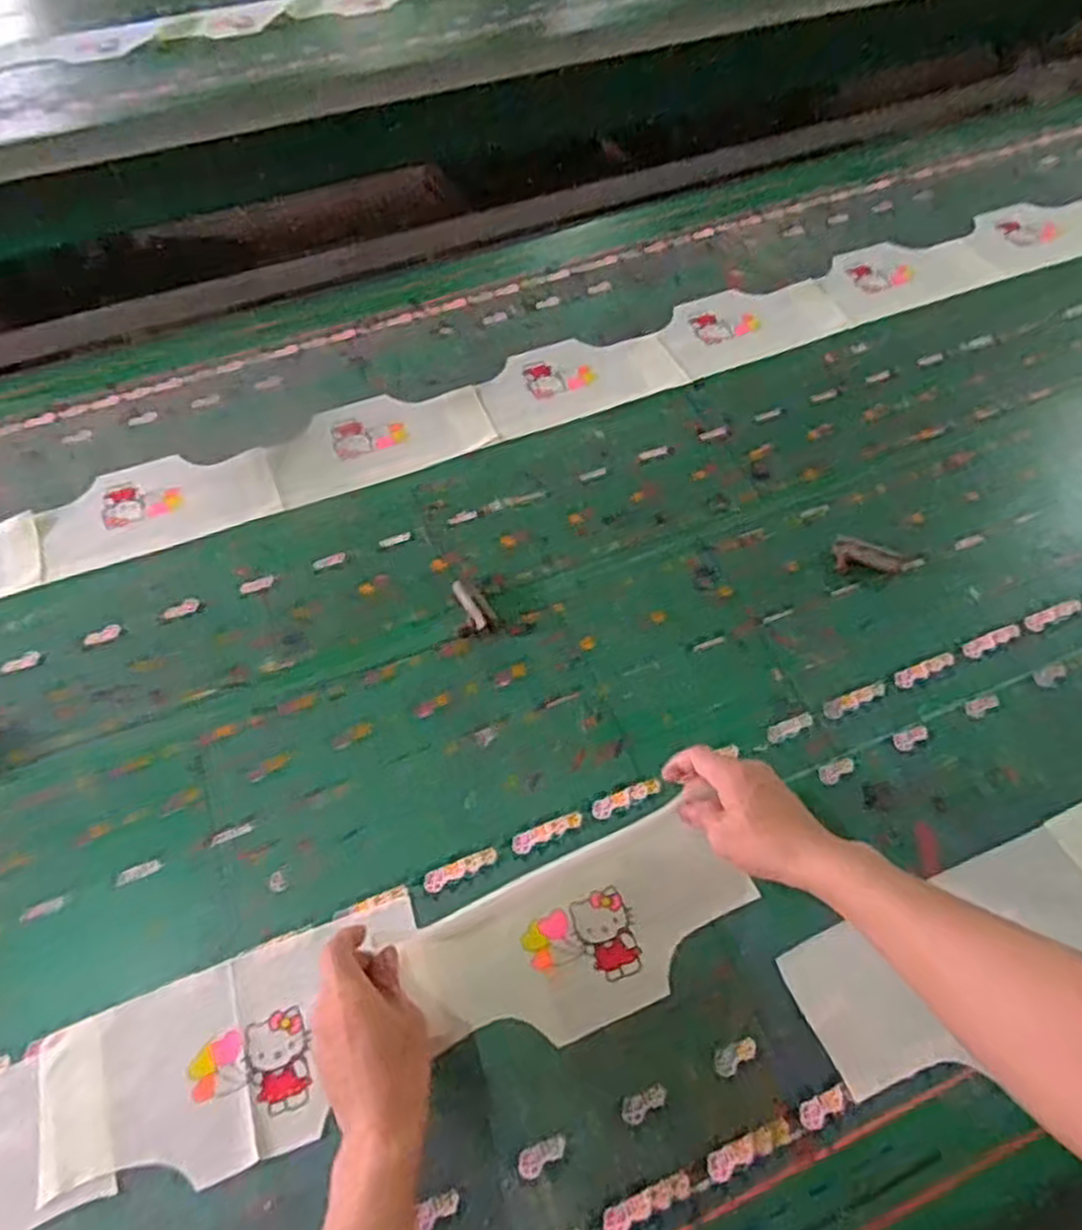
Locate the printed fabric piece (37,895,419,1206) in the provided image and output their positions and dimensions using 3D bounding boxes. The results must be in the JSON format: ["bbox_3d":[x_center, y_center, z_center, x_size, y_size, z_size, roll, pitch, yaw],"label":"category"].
[{"bbox_3d":[-0.216,0.317,0.565,0.276,0.007,0.134,-19,60,-10],"label":"printed fabric piece"}]

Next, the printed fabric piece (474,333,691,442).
[{"bbox_3d":[0.044,-0.293,0.962,0.240,0.011,0.131,-20,60,-10],"label":"printed fabric piece"}]

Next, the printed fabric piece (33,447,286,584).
[{"bbox_3d":[-0.427,-0.128,0.877,0.250,0.009,0.139,-21,61,-11],"label":"printed fabric piece"}]

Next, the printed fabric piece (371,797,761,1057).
[{"bbox_3d":[0.032,0.245,0.598,0.253,0.021,0.117,-20,60,-11],"label":"printed fabric piece"}]

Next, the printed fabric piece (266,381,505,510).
[{"bbox_3d":[-0.187,-0.207,0.914,0.253,0.010,0.129,-19,60,-9],"label":"printed fabric piece"}]

